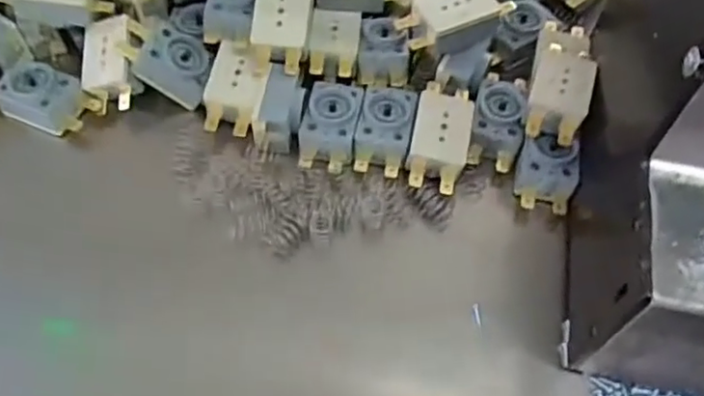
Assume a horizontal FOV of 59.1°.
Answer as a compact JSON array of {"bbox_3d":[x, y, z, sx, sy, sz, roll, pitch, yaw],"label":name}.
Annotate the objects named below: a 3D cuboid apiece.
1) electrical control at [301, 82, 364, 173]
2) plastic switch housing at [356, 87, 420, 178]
[{"bbox_3d":[-0.010,-0.037,0.307,0.027,0.015,0.048,8,59,4],"label":"electrical control"},{"bbox_3d":[0.017,-0.034,0.307,0.026,0.012,0.047,10,59,5],"label":"plastic switch housing"}]

